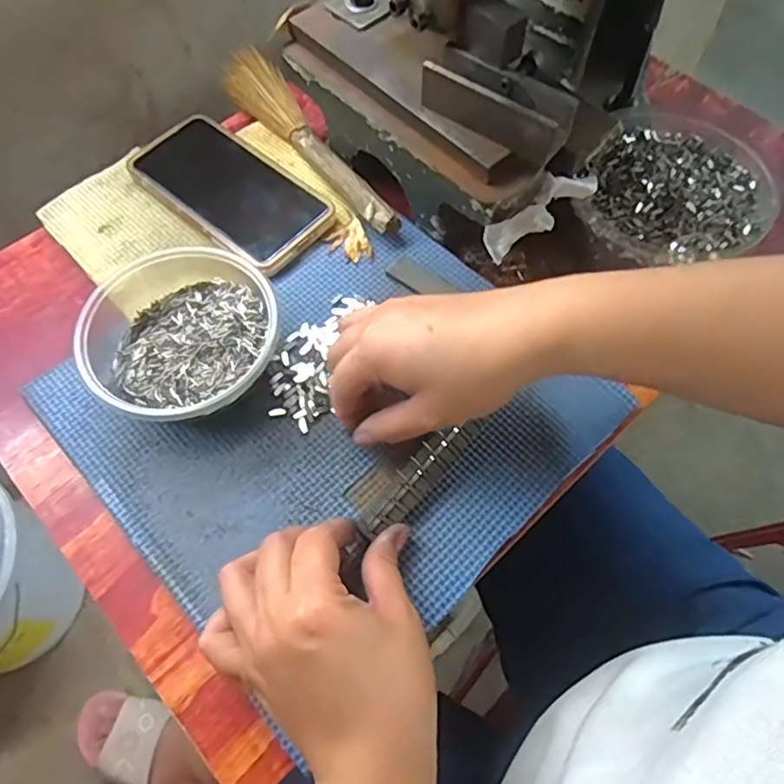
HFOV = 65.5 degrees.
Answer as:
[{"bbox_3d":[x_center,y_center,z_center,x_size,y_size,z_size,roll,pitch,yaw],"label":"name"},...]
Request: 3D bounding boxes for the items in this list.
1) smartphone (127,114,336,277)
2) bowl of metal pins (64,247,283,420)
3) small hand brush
[{"bbox_3d":[-0.119,-0.149,0.445,0.157,0.012,0.076,38,69,18],"label":"smartphone"},{"bbox_3d":[-0.128,-0.029,0.371,0.118,0.048,0.113,-1,63,-1],"label":"bowl of metal pins"},{"bbox_3d":[-0.065,-0.197,0.465,0.040,0.022,0.232,-33,67,-15],"label":"small hand brush"}]

